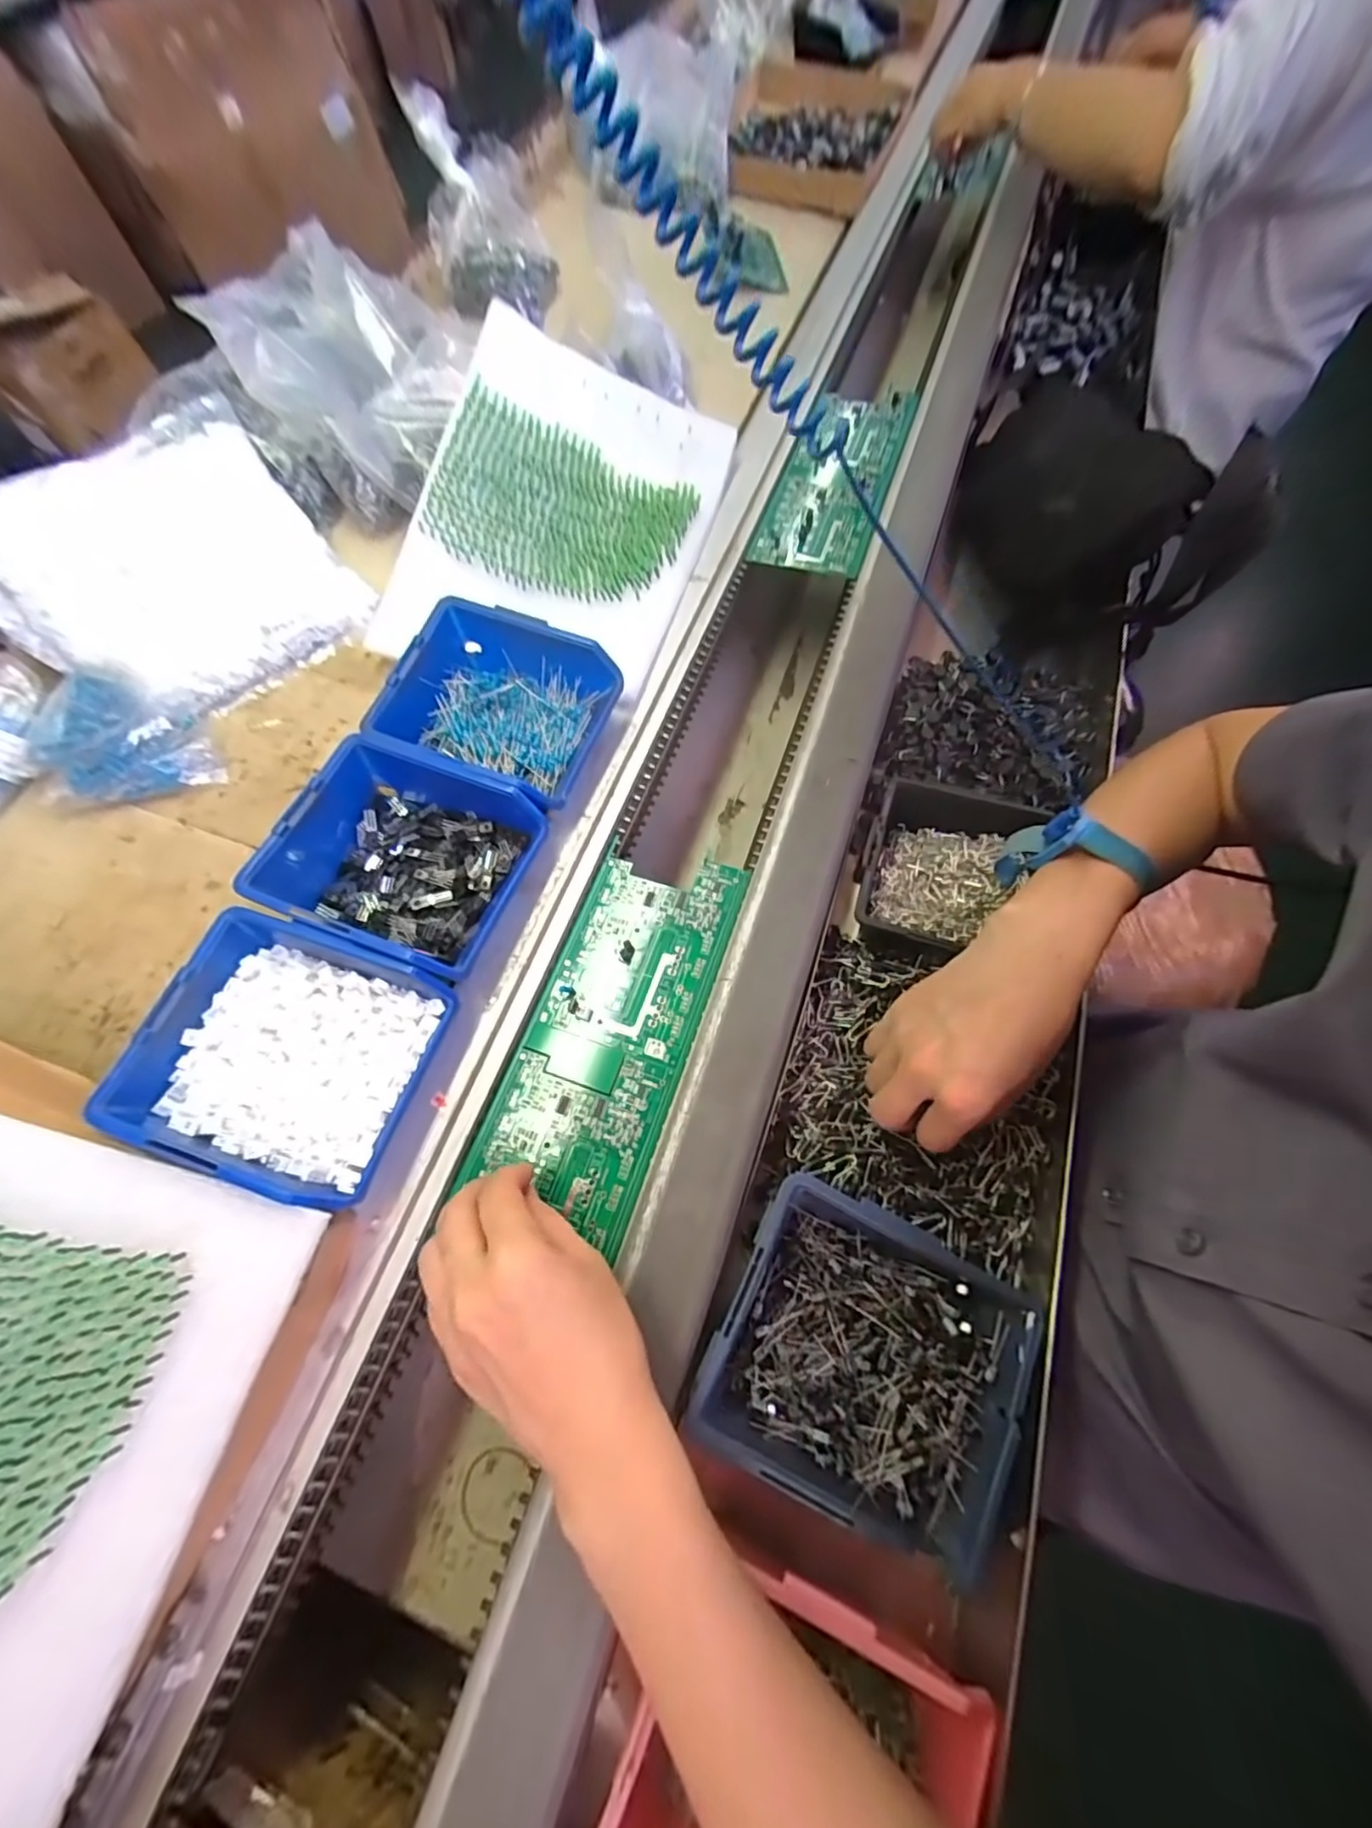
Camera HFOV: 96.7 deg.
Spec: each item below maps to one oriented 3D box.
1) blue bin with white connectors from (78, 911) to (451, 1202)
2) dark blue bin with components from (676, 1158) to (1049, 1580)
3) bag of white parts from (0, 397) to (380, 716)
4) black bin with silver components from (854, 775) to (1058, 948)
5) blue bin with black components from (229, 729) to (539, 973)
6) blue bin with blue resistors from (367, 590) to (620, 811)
[{"bbox_3d":[-0.204,0.074,0.320,0.130,0.055,0.118,16,68,10],"label":"blue bin with white connectors"},{"bbox_3d":[0.088,0.212,0.292,0.136,0.049,0.120,23,70,13],"label":"dark blue bin with components"},{"bbox_3d":[-0.384,-0.255,0.453,0.219,0.055,0.204,-38,98,-28],"label":"bag of white parts"},{"bbox_3d":[0.170,-0.022,0.394,0.106,0.038,0.110,18,68,11],"label":"black bin with silver components"},{"bbox_3d":[-0.173,-0.038,0.362,0.140,0.047,0.116,18,68,11],"label":"blue bin with black components"},{"bbox_3d":[-0.124,-0.137,0.405,0.128,0.048,0.119,18,68,11],"label":"blue bin with blue resistors"}]

